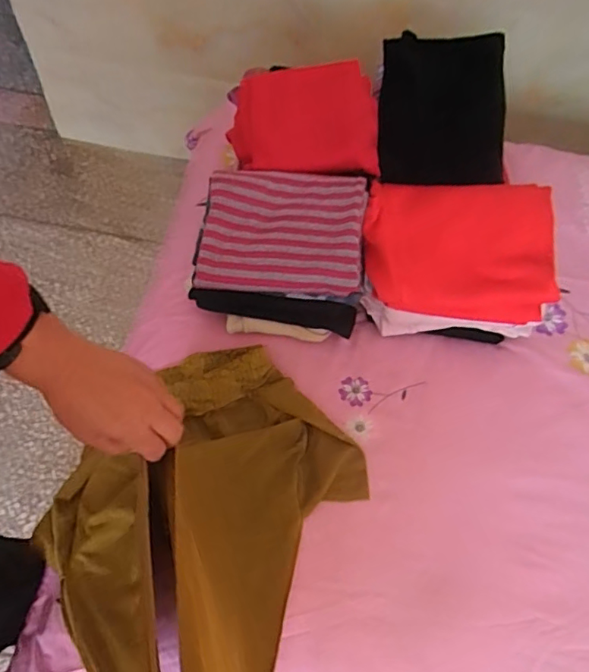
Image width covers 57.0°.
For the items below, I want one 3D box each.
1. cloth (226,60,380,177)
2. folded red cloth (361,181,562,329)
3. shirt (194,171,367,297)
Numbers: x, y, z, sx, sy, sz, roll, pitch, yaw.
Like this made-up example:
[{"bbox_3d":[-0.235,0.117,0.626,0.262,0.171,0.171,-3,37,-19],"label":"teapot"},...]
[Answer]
[{"bbox_3d":[0.015,-0.317,0.790,0.211,0.073,0.188,4,62,-4],"label":"cloth"},{"bbox_3d":[0.219,-0.120,0.724,0.246,0.045,0.190,4,89,9],"label":"folded red cloth"},{"bbox_3d":[-0.016,-0.142,0.725,0.213,0.053,0.176,7,62,-2],"label":"shirt"}]

